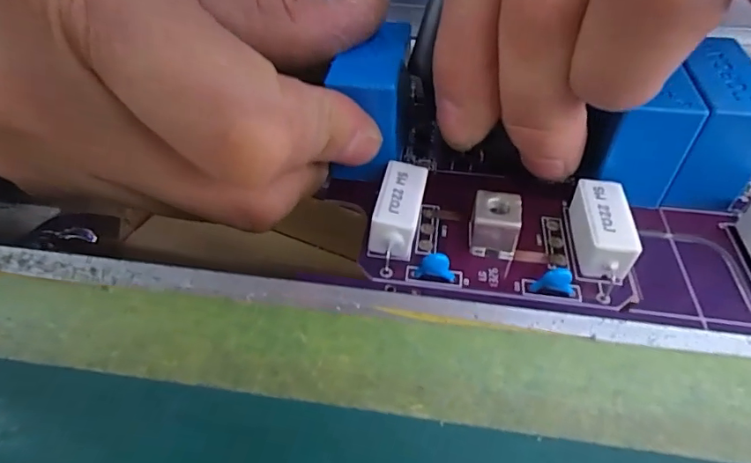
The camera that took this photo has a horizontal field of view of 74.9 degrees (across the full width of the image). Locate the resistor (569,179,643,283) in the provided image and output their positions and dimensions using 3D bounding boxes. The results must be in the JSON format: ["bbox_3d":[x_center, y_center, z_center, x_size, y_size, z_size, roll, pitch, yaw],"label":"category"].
[{"bbox_3d":[0.049,-0.002,0.105,0.011,0.007,0.022,10,45,10],"label":"resistor"}]

